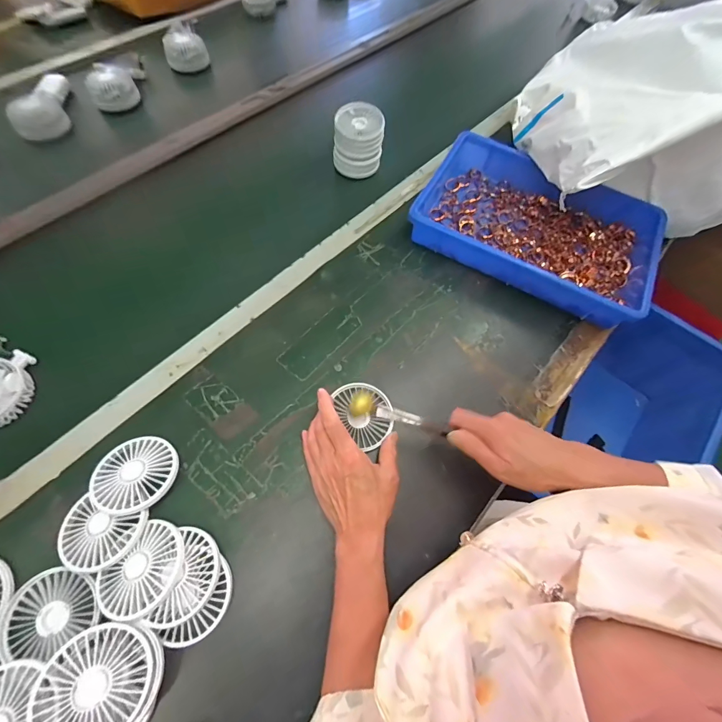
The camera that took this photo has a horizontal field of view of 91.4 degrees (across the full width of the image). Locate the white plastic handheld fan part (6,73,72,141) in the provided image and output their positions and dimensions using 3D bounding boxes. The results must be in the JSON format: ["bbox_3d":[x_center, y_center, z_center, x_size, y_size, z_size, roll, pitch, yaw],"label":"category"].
[{"bbox_3d":[-0.608,-0.489,0.680,0.080,0.057,0.171,-10,66,-8],"label":"white plastic handheld fan part"}]

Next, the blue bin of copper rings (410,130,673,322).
[{"bbox_3d":[0.289,-0.225,0.585,0.363,0.063,0.260,30,67,10],"label":"blue bin of copper rings"}]

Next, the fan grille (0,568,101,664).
[{"bbox_3d":[-0.308,0.248,0.351,0.085,0.015,0.074,-33,71,-17],"label":"fan grille"}]

